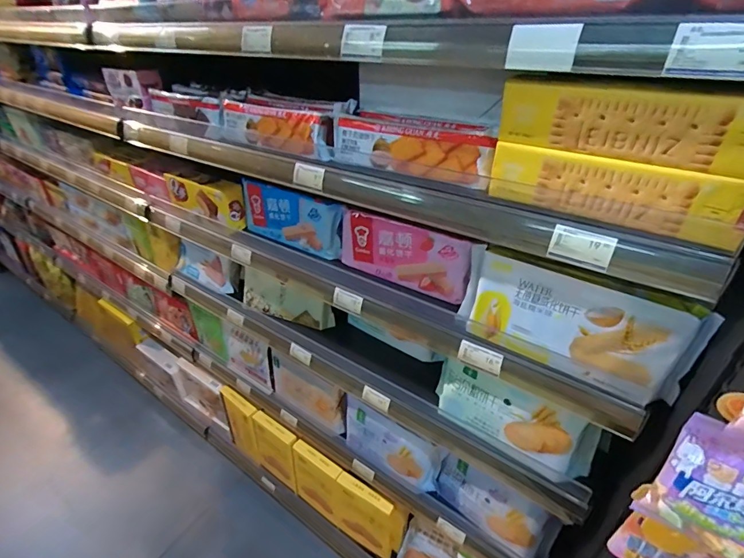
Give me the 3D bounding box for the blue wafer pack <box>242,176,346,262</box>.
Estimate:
[{"bbox_3d":[-0.179,-0.130,0.871,0.277,0.115,0.036,21,38,29],"label":"blue wafer pack"}]

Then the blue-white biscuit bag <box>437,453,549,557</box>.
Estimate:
[{"bbox_3d":[0.243,0.470,0.838,0.229,0.167,0.038,24,39,32],"label":"blue-white biscuit bag"}]

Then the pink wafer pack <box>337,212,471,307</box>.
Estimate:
[{"bbox_3d":[0.053,-0.040,0.741,0.284,0.112,0.035,23,39,31],"label":"pink wafer pack"}]

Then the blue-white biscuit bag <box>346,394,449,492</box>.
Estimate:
[{"bbox_3d":[0.040,0.403,0.960,0.259,0.186,0.036,20,38,28],"label":"blue-white biscuit bag"}]

